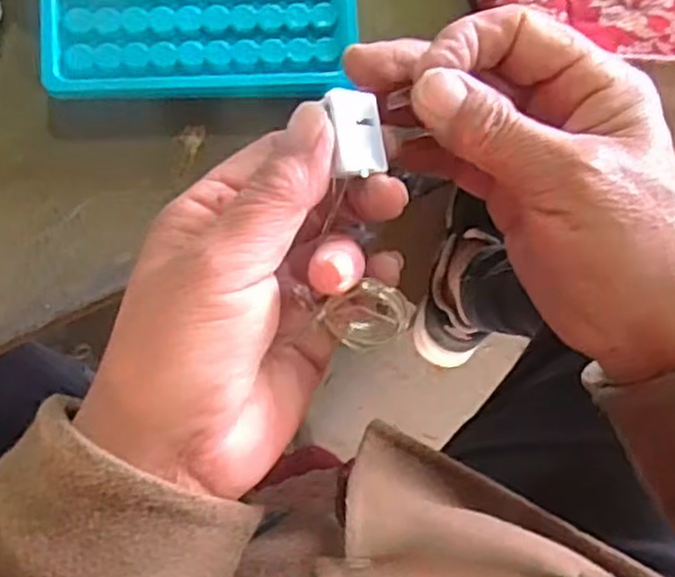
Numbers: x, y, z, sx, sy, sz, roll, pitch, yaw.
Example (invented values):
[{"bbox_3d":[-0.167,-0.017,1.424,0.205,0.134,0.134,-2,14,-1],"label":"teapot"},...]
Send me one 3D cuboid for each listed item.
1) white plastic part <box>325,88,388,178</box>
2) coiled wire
[{"bbox_3d":[0.005,-0.049,0.237,0.019,0.009,0.027,-7,85,-38],"label":"white plastic part"},{"bbox_3d":[0.011,0.009,0.241,0.027,0.005,0.019,-21,93,9],"label":"coiled wire"}]

